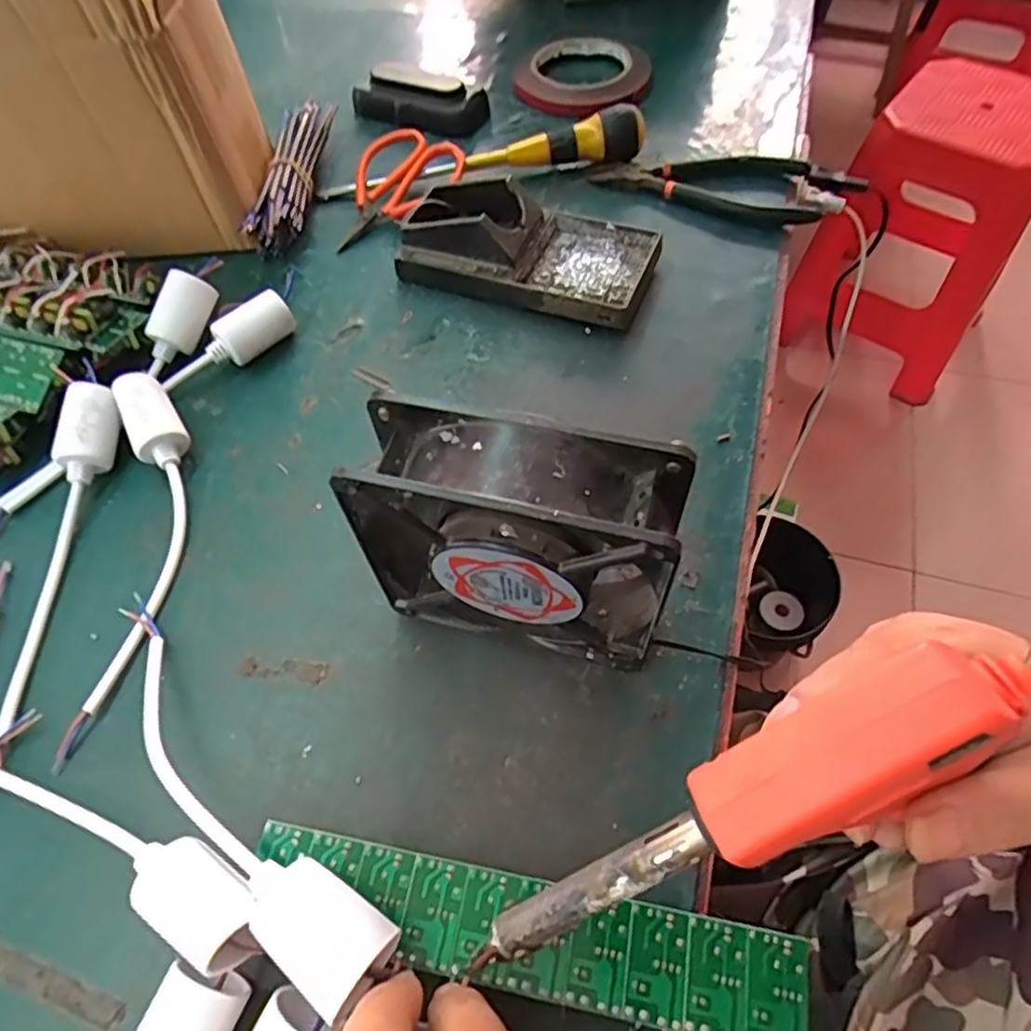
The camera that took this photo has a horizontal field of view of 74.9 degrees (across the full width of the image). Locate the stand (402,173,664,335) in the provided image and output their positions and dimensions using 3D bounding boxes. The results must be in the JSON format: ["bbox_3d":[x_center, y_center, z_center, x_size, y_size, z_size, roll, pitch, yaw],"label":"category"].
[{"bbox_3d":[0.009,-0.175,0.432,0.158,0.042,0.084,20,62,16],"label":"stand"}]

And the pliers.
[{"bbox_3d":[0.132,-0.233,0.478,0.151,0.015,0.063,8,59,9],"label":"pliers"}]

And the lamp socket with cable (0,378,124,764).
[{"bbox_3d":[-0.232,0.023,0.329,0.026,0.033,0.205,-1,58,3],"label":"lamp socket with cable"}]

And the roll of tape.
[{"bbox_3d":[0.056,-0.367,0.562,0.117,0.025,0.117,-2,58,3],"label":"roll of tape"}]

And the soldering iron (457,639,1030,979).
[{"bbox_3d":[0.063,0.090,0.201,0.171,0.029,0.028,-38,58,18],"label":"soldering iron"}]

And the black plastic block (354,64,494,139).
[{"bbox_3d":[-0.078,-0.339,0.548,0.100,0.025,0.057,29,64,20],"label":"black plastic block"}]

